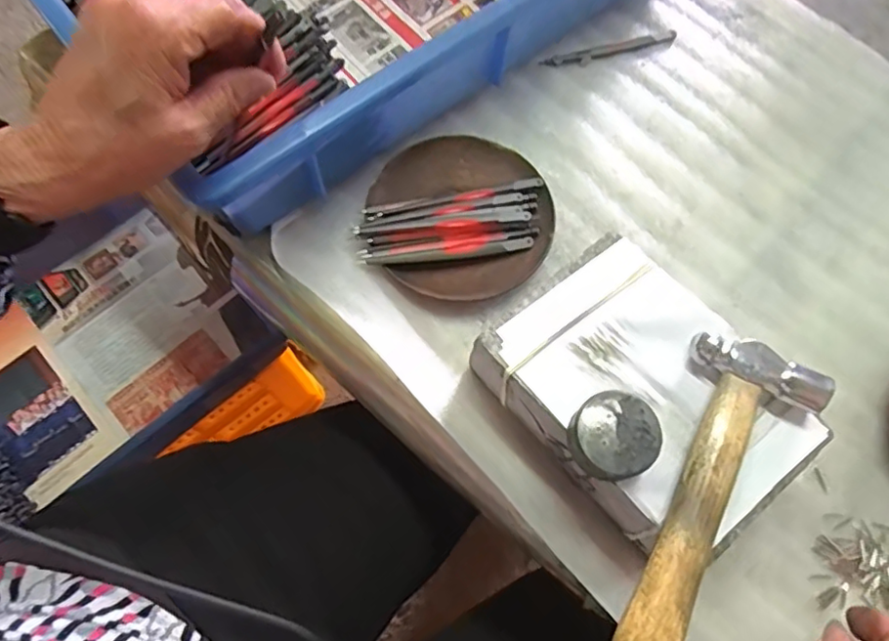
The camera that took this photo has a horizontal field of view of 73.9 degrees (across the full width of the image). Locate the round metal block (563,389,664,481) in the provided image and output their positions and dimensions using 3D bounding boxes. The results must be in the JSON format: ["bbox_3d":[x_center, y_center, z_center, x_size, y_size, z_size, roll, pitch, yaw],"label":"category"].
[{"bbox_3d":[0.075,0.053,0.267,0.039,0.020,0.036,1,69,-2],"label":"round metal block"}]

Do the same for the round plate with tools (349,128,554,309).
[{"bbox_3d":[0.009,-0.068,0.371,0.112,0.016,0.109,1,69,-2],"label":"round plate with tools"}]

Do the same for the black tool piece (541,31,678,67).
[{"bbox_3d":[0.121,-0.197,0.430,0.105,0.004,0.011,-16,71,-8],"label":"black tool piece"}]

